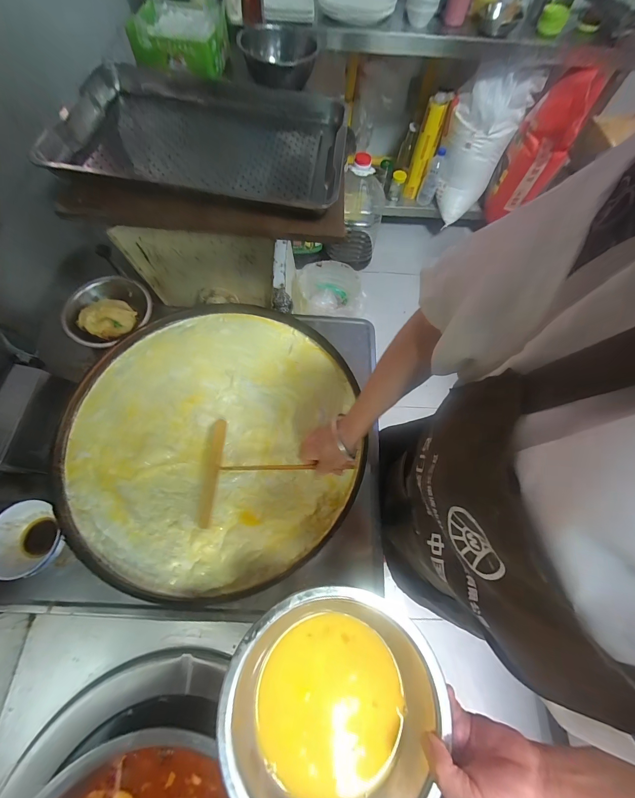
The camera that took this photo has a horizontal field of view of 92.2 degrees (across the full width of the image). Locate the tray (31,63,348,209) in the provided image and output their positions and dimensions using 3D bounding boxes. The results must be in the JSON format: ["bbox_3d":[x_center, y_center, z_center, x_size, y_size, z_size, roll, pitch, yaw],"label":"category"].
[{"bbox_3d":[-0.241,-0.572,0.672,0.568,0.075,0.425,3,67,0],"label":"tray"}]

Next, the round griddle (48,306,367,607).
[{"bbox_3d":[-0.181,0.052,0.553,0.497,0.033,0.512,-5,67,-3],"label":"round griddle"}]

